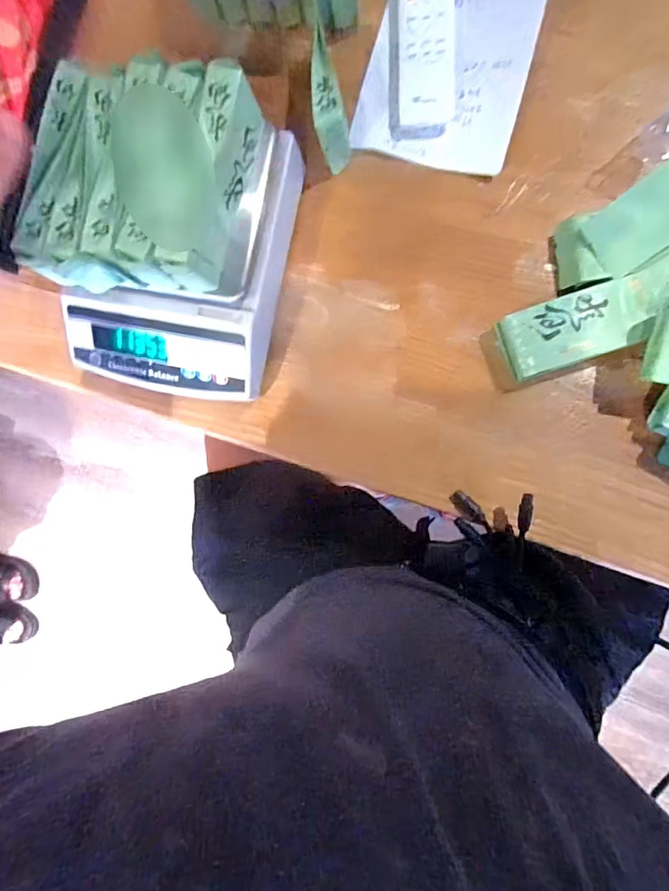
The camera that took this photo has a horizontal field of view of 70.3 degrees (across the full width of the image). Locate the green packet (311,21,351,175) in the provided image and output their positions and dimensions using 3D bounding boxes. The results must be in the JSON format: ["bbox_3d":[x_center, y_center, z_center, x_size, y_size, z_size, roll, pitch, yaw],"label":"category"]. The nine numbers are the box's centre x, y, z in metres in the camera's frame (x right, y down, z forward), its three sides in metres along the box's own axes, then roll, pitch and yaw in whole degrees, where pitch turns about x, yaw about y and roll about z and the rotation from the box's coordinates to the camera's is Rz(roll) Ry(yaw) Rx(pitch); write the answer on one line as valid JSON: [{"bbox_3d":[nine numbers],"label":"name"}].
[{"bbox_3d":[-0.004,-0.310,0.435,0.026,0.057,0.099,-11,88,8],"label":"green packet"}]

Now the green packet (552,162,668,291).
[{"bbox_3d":[0.263,-0.191,0.396,0.154,0.024,0.065,-29,93,17],"label":"green packet"}]

